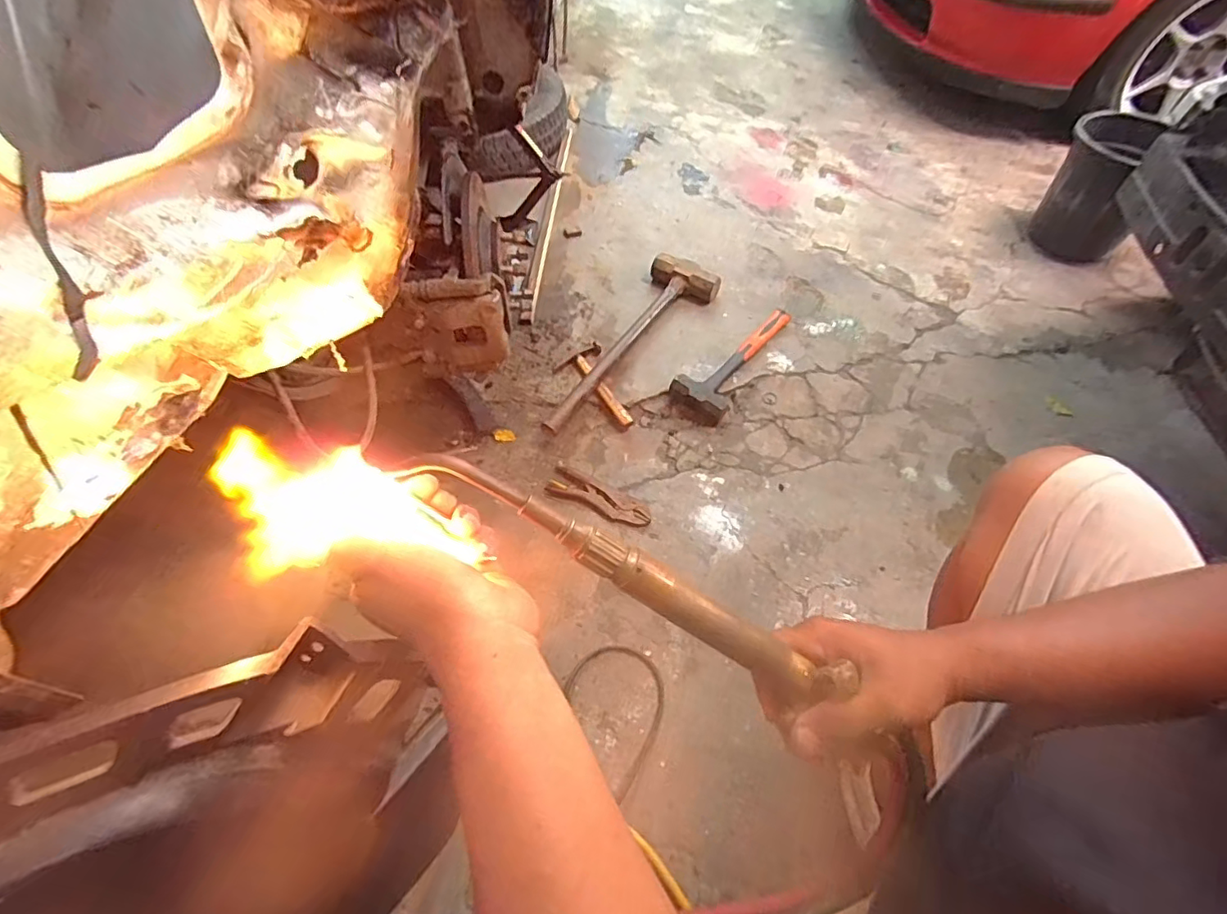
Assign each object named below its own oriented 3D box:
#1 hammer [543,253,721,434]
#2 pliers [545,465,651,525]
[{"bbox_3d":[0.060,-0.255,1.286,0.177,0.073,0.601,22,57,16],"label":"hammer"},{"bbox_3d":[-0.026,0.073,1.067,0.207,0.025,0.074,19,56,14],"label":"pliers"}]

